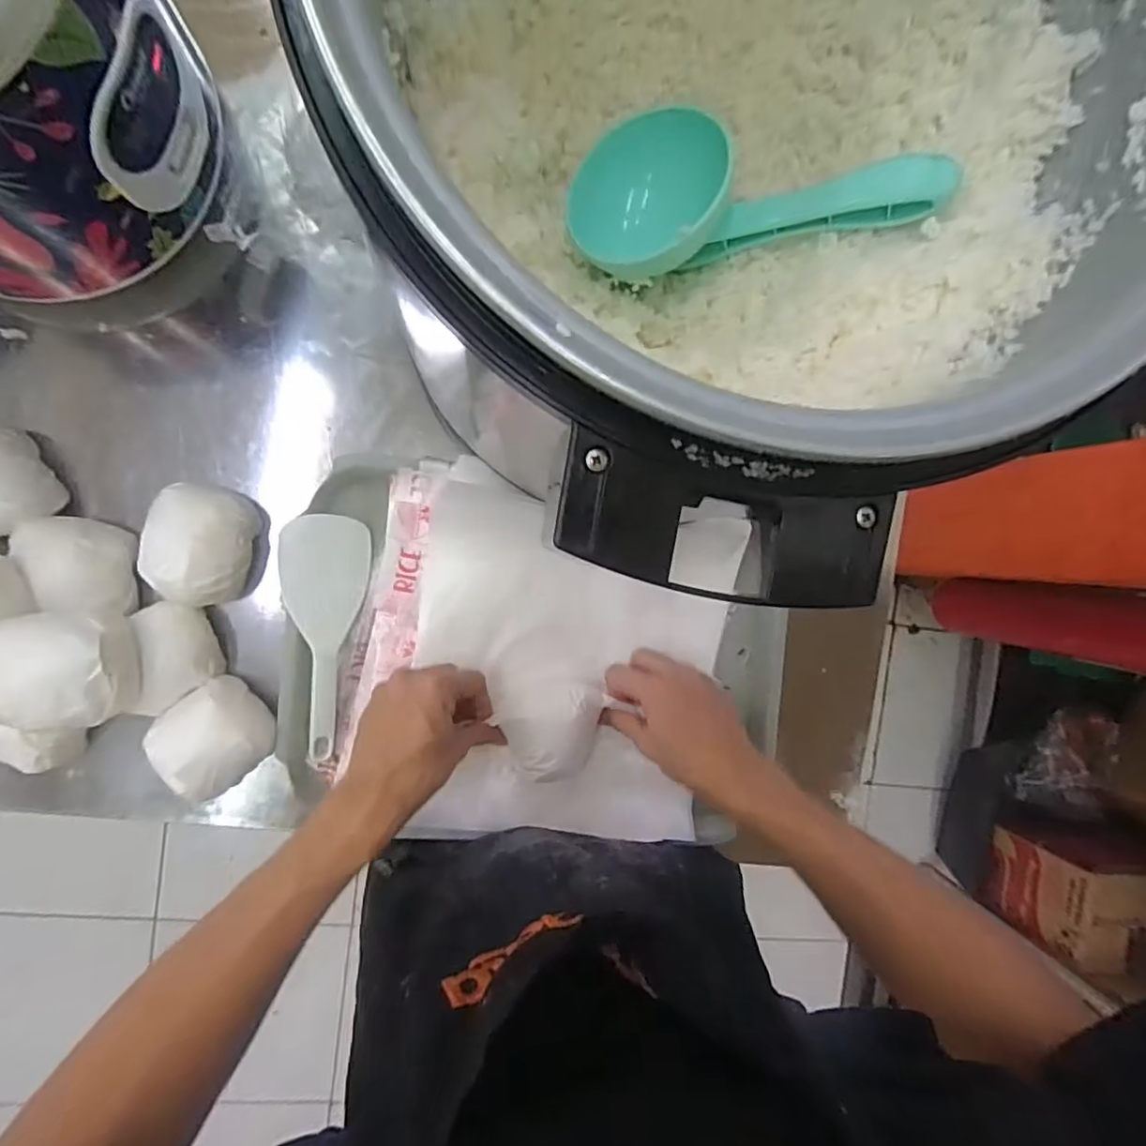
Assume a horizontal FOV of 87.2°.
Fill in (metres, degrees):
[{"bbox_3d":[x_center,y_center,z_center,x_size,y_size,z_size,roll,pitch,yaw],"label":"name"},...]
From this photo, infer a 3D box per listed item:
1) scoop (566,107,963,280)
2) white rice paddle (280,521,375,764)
[{"bbox_3d":[0.100,-0.215,0.351,0.203,0.054,0.087,8,92,15],"label":"scoop"},{"bbox_3d":[-0.198,0.050,0.474,0.065,0.013,0.188,3,91,-37],"label":"white rice paddle"}]

